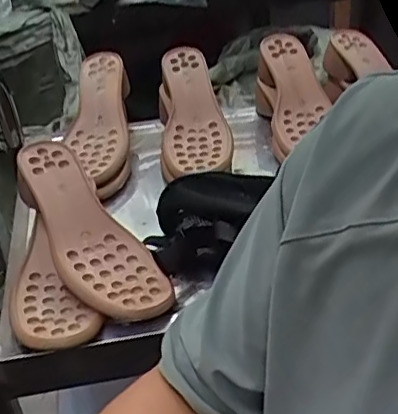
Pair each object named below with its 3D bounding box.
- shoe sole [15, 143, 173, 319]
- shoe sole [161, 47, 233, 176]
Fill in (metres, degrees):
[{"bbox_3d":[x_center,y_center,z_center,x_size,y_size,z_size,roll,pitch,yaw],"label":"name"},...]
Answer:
[{"bbox_3d":[-0.115,0.019,0.599,0.085,0.027,0.237,-23,59,-26],"label":"shoe sole"},{"bbox_3d":[-0.009,-0.139,0.827,0.088,0.023,0.238,-6,55,-4],"label":"shoe sole"}]

